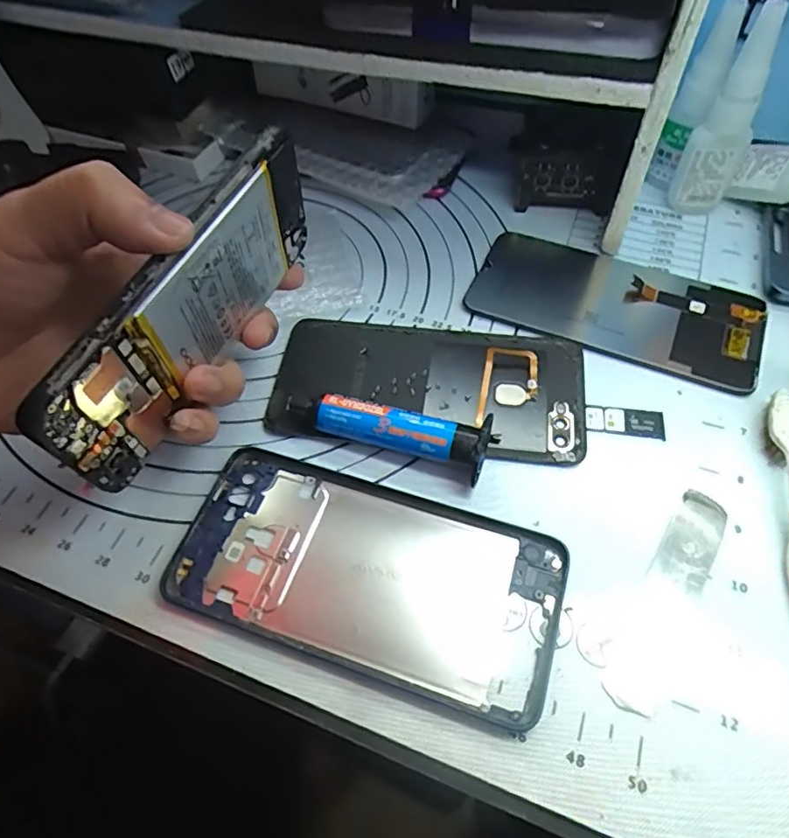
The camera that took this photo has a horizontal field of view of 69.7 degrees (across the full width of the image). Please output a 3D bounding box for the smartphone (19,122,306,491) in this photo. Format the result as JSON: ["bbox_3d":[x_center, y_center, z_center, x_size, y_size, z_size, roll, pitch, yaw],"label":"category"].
[{"bbox_3d":[-0.077,-0.042,0.224,0.010,0.070,0.146,22,65,16],"label":"smartphone"}]

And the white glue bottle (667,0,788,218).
[{"bbox_3d":[0.179,-0.157,0.303,0.028,0.106,0.020,27,63,19],"label":"white glue bottle"}]

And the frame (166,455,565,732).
[{"bbox_3d":[-0.012,0.063,0.231,0.154,0.004,0.076,15,59,12],"label":"frame"}]

